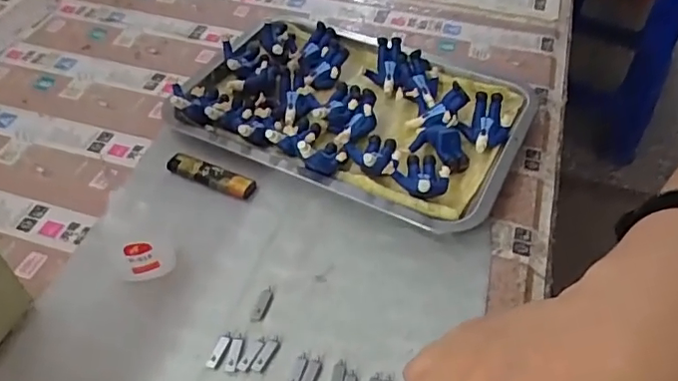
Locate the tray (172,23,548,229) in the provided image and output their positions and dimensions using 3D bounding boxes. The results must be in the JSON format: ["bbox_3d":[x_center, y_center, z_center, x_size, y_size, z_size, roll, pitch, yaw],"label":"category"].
[{"bbox_3d":[0.010,-0.082,0.538,0.320,0.040,0.217,23,50,19],"label":"tray"}]

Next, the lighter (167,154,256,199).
[{"bbox_3d":[-0.111,-0.014,0.485,0.084,0.014,0.019,21,49,17],"label":"lighter"}]

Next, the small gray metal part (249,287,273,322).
[{"bbox_3d":[-0.054,0.081,0.401,0.009,0.004,0.029,14,47,11],"label":"small gray metal part"}]

